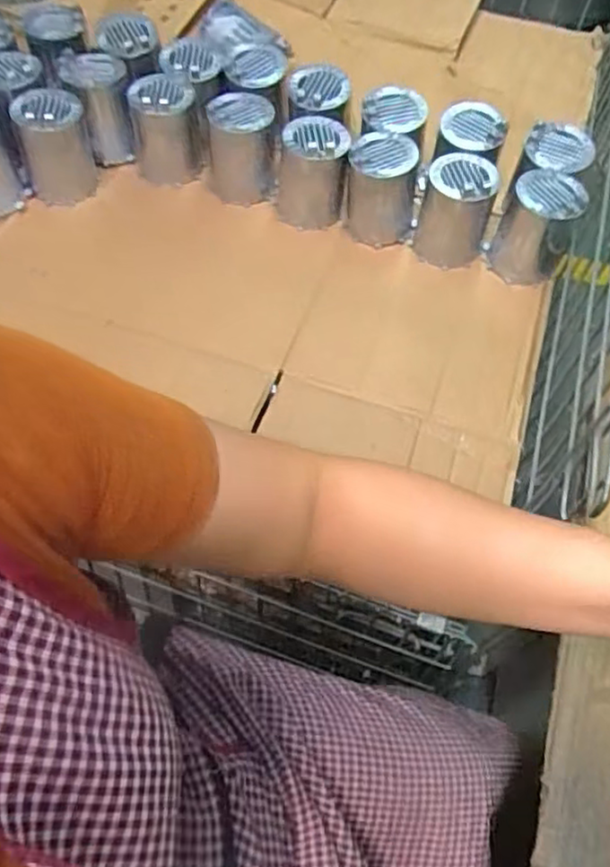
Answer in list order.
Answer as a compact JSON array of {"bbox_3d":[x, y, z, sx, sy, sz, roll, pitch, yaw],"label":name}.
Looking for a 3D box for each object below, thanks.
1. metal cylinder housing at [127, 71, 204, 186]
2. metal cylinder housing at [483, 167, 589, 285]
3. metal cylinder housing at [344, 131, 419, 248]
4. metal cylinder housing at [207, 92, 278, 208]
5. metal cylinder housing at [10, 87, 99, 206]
[{"bbox_3d":[-0.194,-0.424,0.924,0.088,0.121,0.079,-3,59,-4],"label":"metal cylinder housing"},{"bbox_3d":[0.298,-0.264,0.847,0.091,0.115,0.094,36,64,17],"label":"metal cylinder housing"},{"bbox_3d":[0.100,-0.324,0.874,0.092,0.110,0.084,7,59,2],"label":"metal cylinder housing"},{"bbox_3d":[-0.086,-0.388,0.901,0.090,0.116,0.075,-7,60,-7],"label":"metal cylinder housing"},{"bbox_3d":[-0.339,-0.385,0.906,0.092,0.132,0.093,-16,61,-12],"label":"metal cylinder housing"}]

